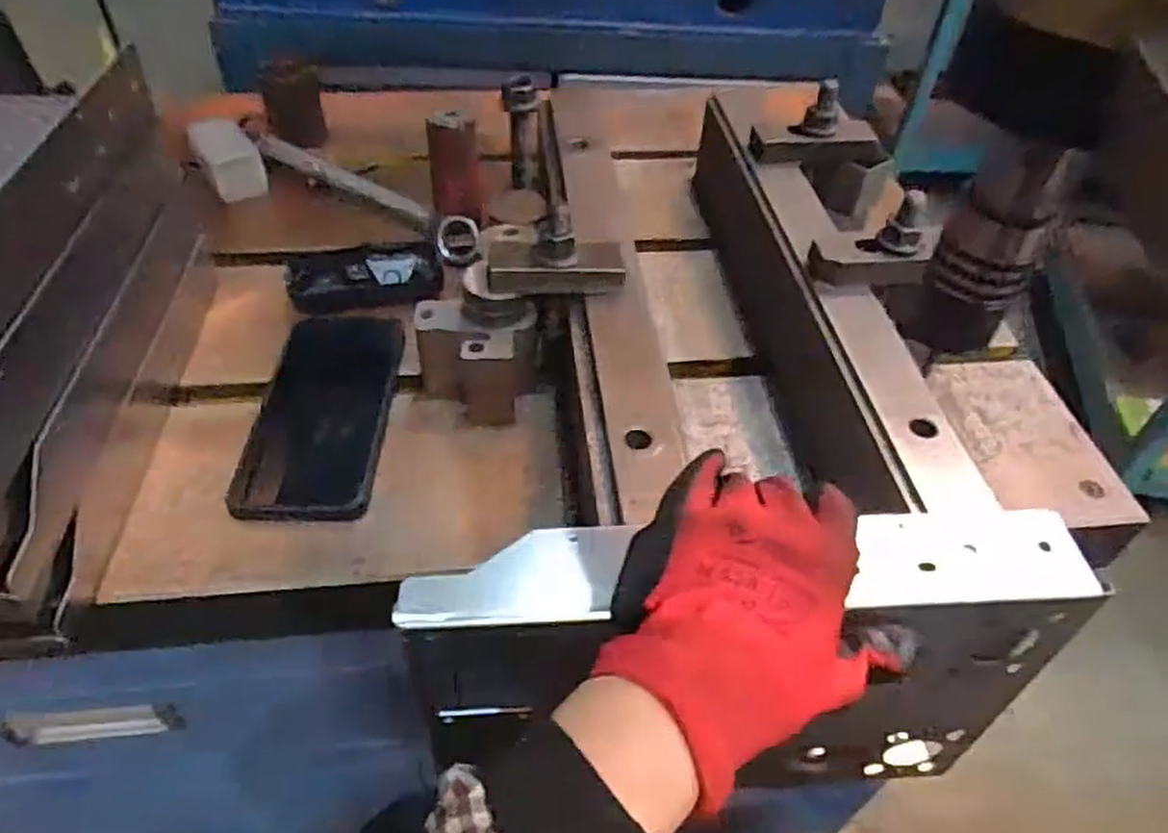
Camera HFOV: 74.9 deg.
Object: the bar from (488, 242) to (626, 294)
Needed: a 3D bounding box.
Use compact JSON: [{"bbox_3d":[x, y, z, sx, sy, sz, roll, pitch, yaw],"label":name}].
[{"bbox_3d":[-0.016,-0.089,0.456,0.080,0.022,0.030,1,47,-2],"label":"bar"}]

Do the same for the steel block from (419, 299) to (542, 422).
[{"bbox_3d":[-0.069,-0.036,0.489,0.075,0.060,0.059,5,47,1],"label":"steel block"}]

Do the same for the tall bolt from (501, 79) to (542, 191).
[{"bbox_3d":[-0.044,-0.206,0.552,0.025,0.079,0.020,-1,48,-5],"label":"tall bolt"}]

